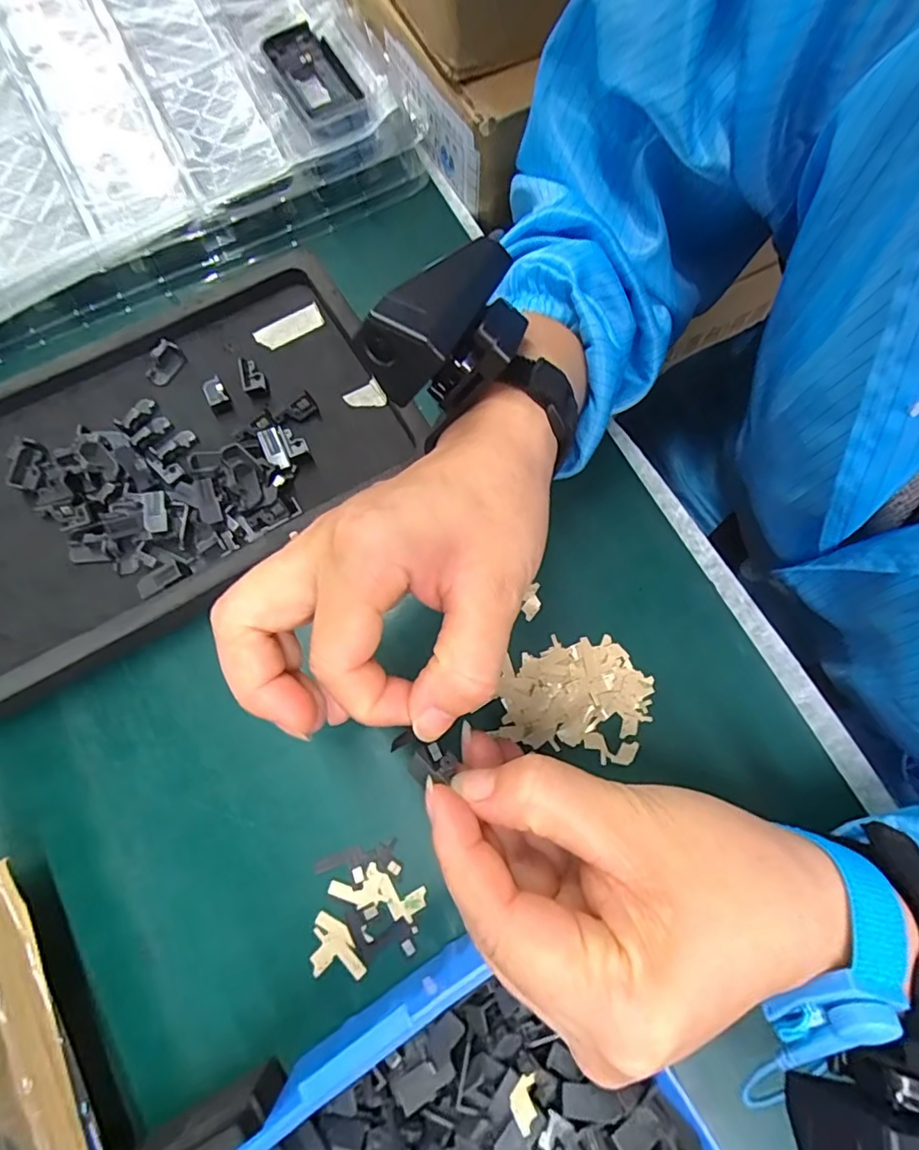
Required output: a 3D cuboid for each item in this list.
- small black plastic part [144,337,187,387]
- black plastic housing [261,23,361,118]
[{"bbox_3d":[-0.156,-0.112,0.289,0.012,0.010,0.023,28,77,8],"label":"small black plastic part"},{"bbox_3d":[-0.087,-0.296,0.320,0.038,0.011,0.073,-33,76,-7],"label":"black plastic housing"}]

